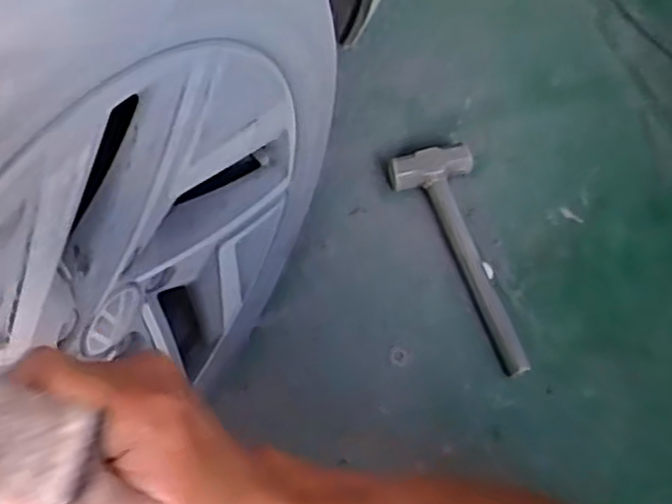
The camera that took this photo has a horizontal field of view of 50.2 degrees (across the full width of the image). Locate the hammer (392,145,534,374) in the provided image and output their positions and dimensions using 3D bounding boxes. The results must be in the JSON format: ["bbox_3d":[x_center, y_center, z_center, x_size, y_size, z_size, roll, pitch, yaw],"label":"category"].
[{"bbox_3d":[0.172,0.003,0.915,0.107,0.061,0.316,-16,67,-9],"label":"hammer"}]

